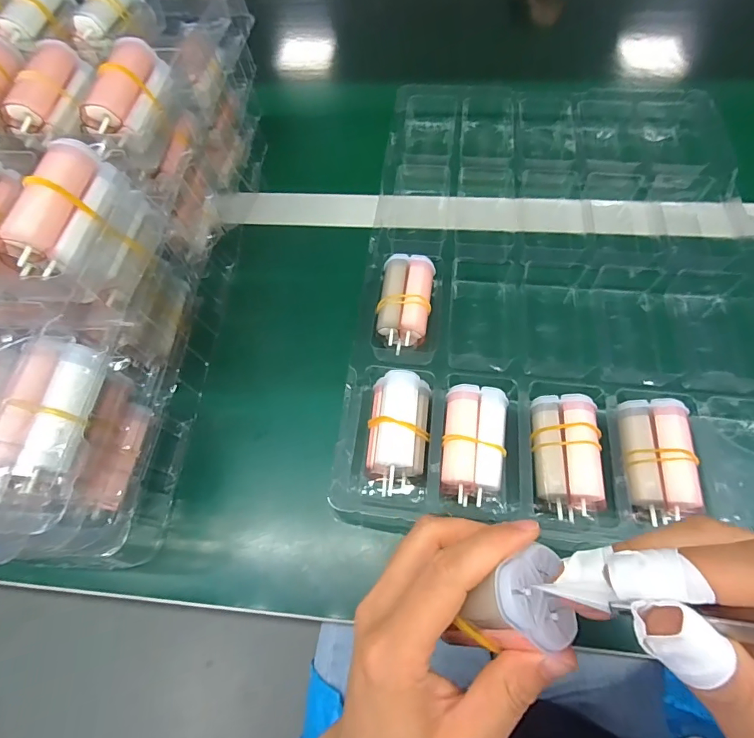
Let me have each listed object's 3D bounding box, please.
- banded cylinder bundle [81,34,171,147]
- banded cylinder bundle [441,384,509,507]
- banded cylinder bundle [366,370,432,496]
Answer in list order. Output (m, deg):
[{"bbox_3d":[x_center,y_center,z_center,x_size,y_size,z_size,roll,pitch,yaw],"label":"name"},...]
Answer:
[{"bbox_3d":[-0.148,-0.164,0.248,0.028,0.029,0.062,6,63,7],"label":"banded cylinder bundle"},{"bbox_3d":[0.059,0.048,0.257,0.036,0.032,0.067,6,63,7],"label":"banded cylinder bundle"},{"bbox_3d":[0.014,0.039,0.261,0.036,0.031,0.072,2,63,5],"label":"banded cylinder bundle"}]

